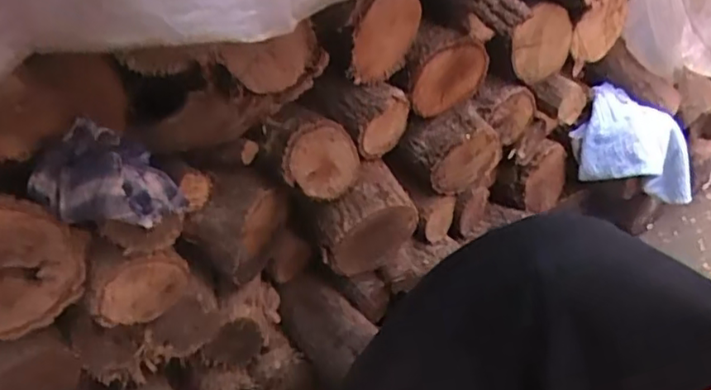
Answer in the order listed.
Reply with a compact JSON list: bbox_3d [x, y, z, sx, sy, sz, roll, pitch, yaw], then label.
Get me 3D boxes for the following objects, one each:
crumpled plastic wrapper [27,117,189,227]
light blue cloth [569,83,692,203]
[{"bbox_3d":[-0.210,-0.014,0.518,0.104,0.064,0.065,14,37,24],"label":"crumpled plastic wrapper"},{"bbox_3d":[0.407,-0.061,0.900,0.169,0.149,0.102,13,37,24],"label":"light blue cloth"}]

